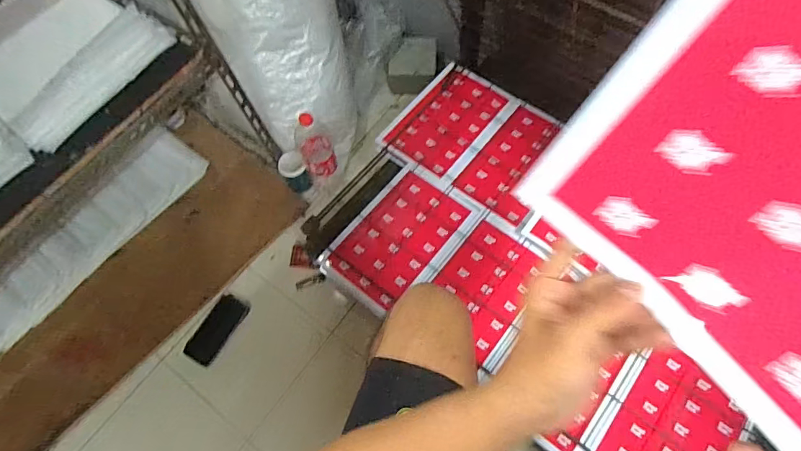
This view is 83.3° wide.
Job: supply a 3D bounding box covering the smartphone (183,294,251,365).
[{"bbox_3d":[-0.461,0.261,1.133,0.083,0.014,0.172,25,68,14],"label":"smartphone"}]

